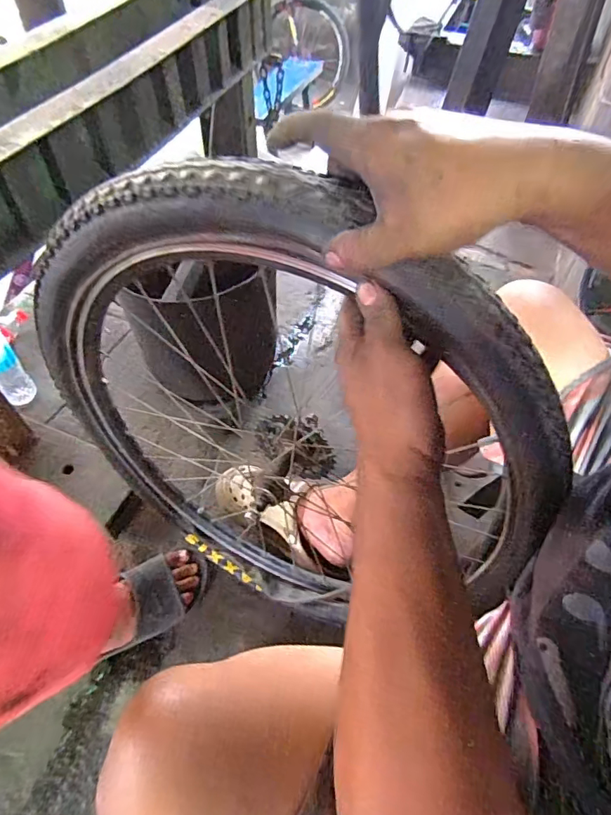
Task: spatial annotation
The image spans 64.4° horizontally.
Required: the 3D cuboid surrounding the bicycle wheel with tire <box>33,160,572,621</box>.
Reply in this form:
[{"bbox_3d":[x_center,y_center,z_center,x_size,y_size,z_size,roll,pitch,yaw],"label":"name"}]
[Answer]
[{"bbox_3d":[-0.047,0.059,0.552,0.557,0.615,0.110,21,56,14],"label":"bicycle wheel with tire"}]

